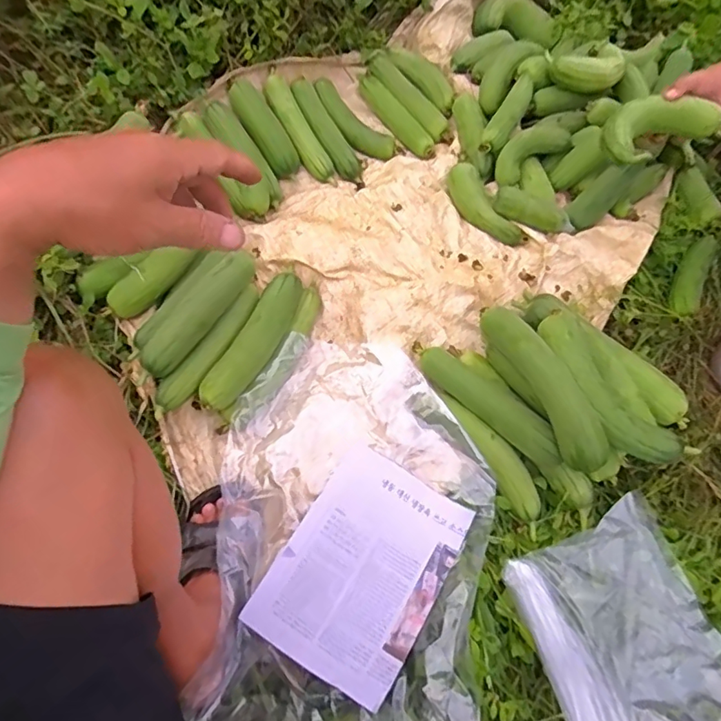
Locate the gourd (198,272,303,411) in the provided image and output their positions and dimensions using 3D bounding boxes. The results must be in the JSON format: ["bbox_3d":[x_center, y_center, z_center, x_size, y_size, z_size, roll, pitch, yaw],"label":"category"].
[{"bbox_3d":[-0.154,-0.024,0.772,0.058,0.066,0.228,26,68,9],"label":"gourd"}]

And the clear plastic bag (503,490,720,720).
[{"bbox_3d":[0.347,0.380,0.619,0.230,0.076,0.355,-18,68,-9],"label":"clear plastic bag"}]

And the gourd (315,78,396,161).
[{"bbox_3d":[-0.016,-0.455,0.985,0.196,0.035,0.054,46,72,1],"label":"gourd"}]

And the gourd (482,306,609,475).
[{"bbox_3d":[0.242,0.026,0.689,0.055,0.053,0.255,-23,69,-11],"label":"gourd"}]

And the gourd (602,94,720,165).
[{"bbox_3d":[0.422,-0.337,0.736,0.163,0.041,0.085,-26,70,-12],"label":"gourd"}]

